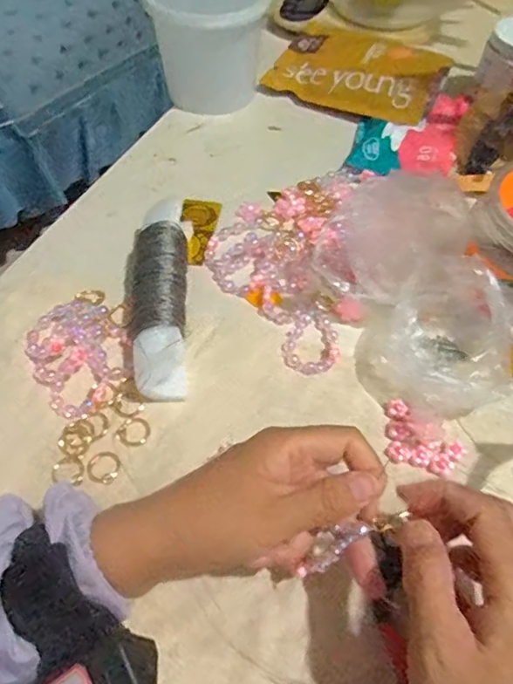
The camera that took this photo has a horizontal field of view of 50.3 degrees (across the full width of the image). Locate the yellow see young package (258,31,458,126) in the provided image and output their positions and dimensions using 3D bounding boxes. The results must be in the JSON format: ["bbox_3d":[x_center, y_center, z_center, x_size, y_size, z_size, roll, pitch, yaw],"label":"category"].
[{"bbox_3d":[0.112,-0.312,0.626,0.186,0.044,0.102,24,59,15],"label":"yellow see young package"}]

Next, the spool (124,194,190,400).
[{"bbox_3d":[-0.082,-0.042,0.447,0.049,0.046,0.188,-5,56,-3],"label":"spool"}]

